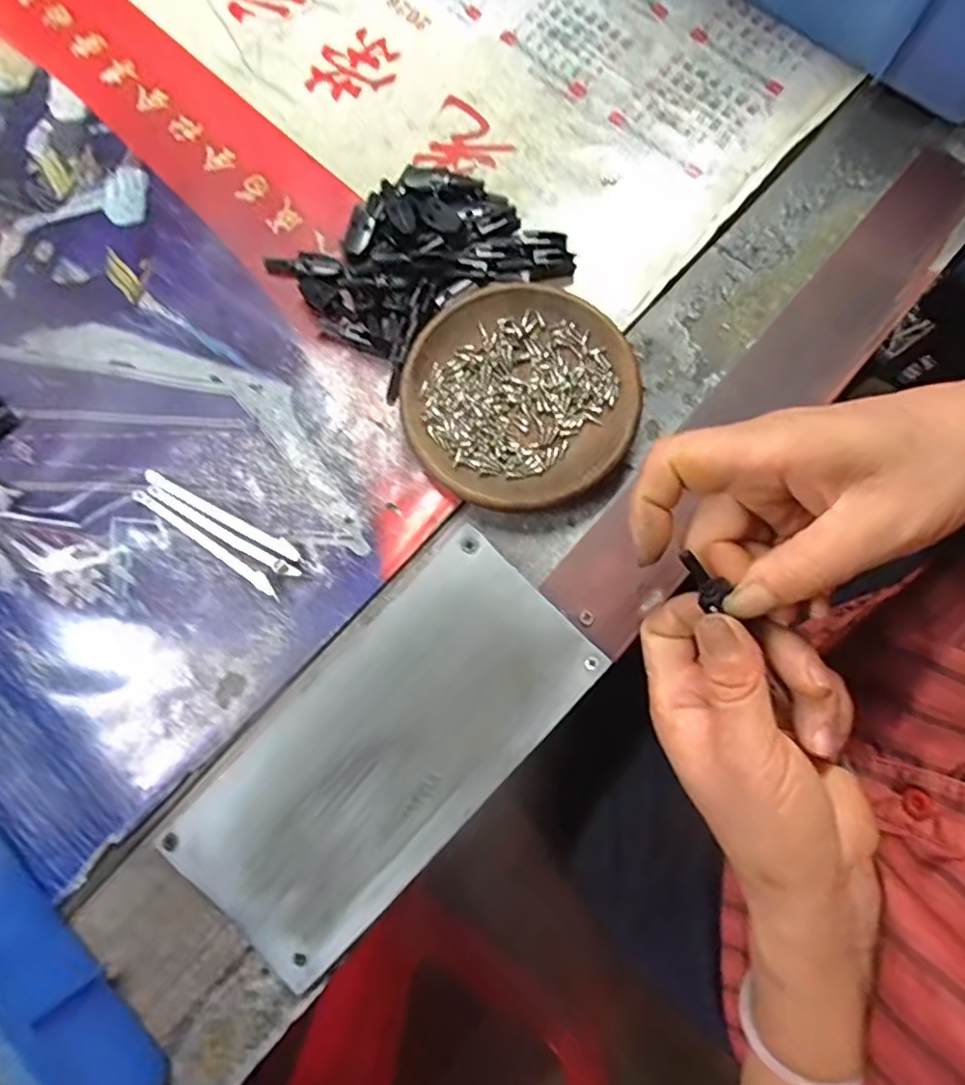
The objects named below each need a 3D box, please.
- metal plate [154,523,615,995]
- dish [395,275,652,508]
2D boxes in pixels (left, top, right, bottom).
[{"bbox_3d":[-0.043,0.094,0.293,0.095,0.006,0.197,43,83,11],"label":"metal plate"},{"bbox_3d":[0.018,-0.073,0.319,0.112,0.016,0.113,0,80,1],"label":"dish"}]

